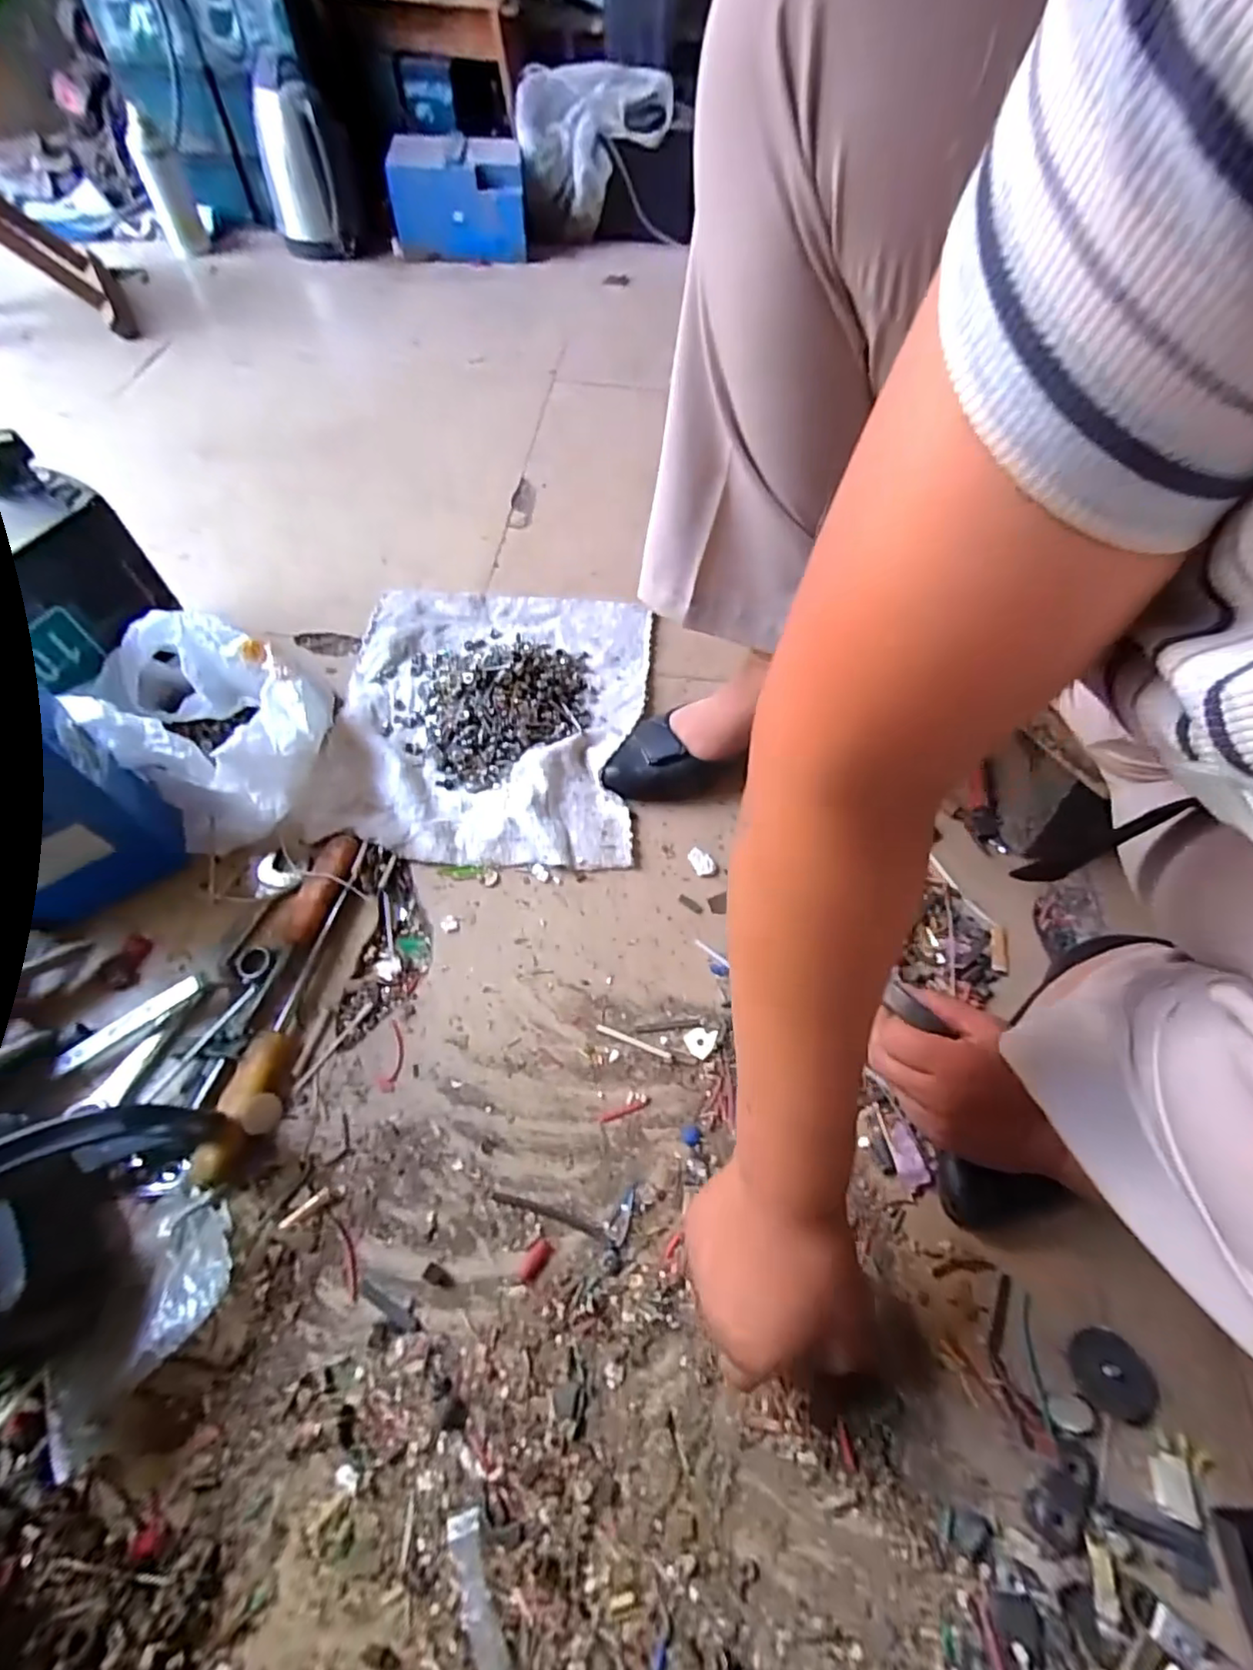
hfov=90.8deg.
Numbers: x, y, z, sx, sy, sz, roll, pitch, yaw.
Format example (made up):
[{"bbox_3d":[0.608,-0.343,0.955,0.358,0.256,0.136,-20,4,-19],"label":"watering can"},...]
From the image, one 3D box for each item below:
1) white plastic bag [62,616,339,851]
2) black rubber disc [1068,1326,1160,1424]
[{"bbox_3d":[-0.356,-0.101,0.529,0.221,0.108,0.163,33,63,15],"label":"white plastic bag"},{"bbox_3d":[0.294,0.323,0.370,0.048,0.013,0.042,22,60,9],"label":"black rubber disc"}]

